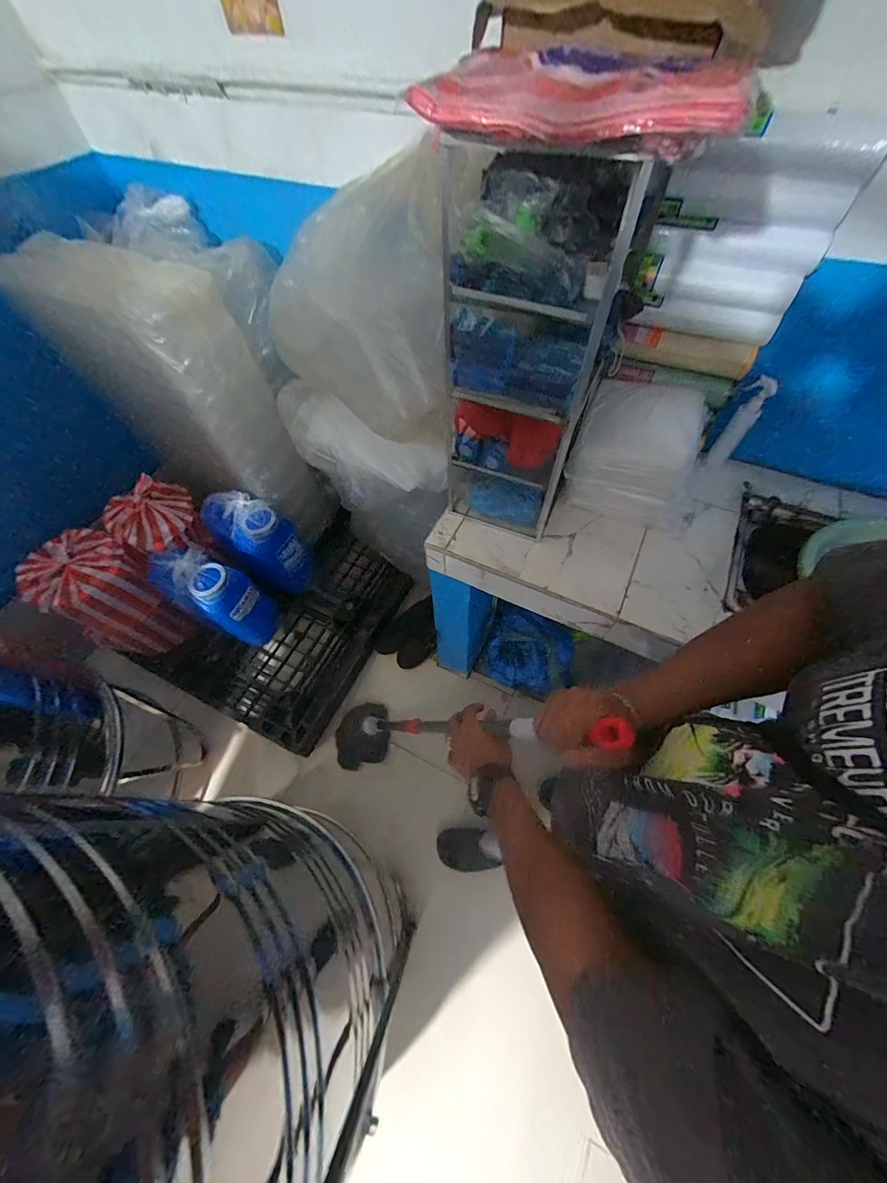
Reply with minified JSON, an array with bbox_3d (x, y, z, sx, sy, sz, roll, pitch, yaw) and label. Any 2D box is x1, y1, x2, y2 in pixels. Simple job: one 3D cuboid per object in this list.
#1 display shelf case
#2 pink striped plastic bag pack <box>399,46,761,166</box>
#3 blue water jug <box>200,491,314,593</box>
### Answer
[{"bbox_3d":[0.145,-0.374,0.717,0.240,0.578,0.166,17,62,11],"label":"display shelf case"},{"bbox_3d":[0.136,-0.510,0.396,0.331,0.042,0.189,23,63,14],"label":"pink striped plastic bag pack"},{"bbox_3d":[-0.735,-0.190,1.592,0.338,0.429,0.200,24,64,15],"label":"blue water jug"}]

